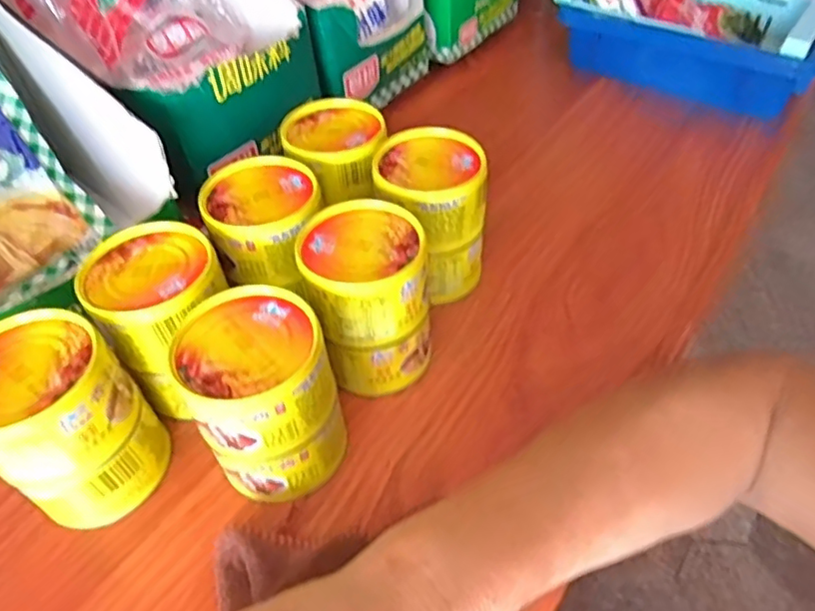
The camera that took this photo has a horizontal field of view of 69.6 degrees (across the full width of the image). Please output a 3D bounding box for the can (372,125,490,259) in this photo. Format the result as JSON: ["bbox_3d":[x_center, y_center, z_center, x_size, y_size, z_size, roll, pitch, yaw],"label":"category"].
[{"bbox_3d":[0.015,-0.076,0.388,0.070,0.050,0.070,-2,47,2],"label":"can"}]

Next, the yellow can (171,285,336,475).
[{"bbox_3d":[-0.075,0.035,0.296,0.067,0.053,0.071,-2,47,2],"label":"yellow can"}]

